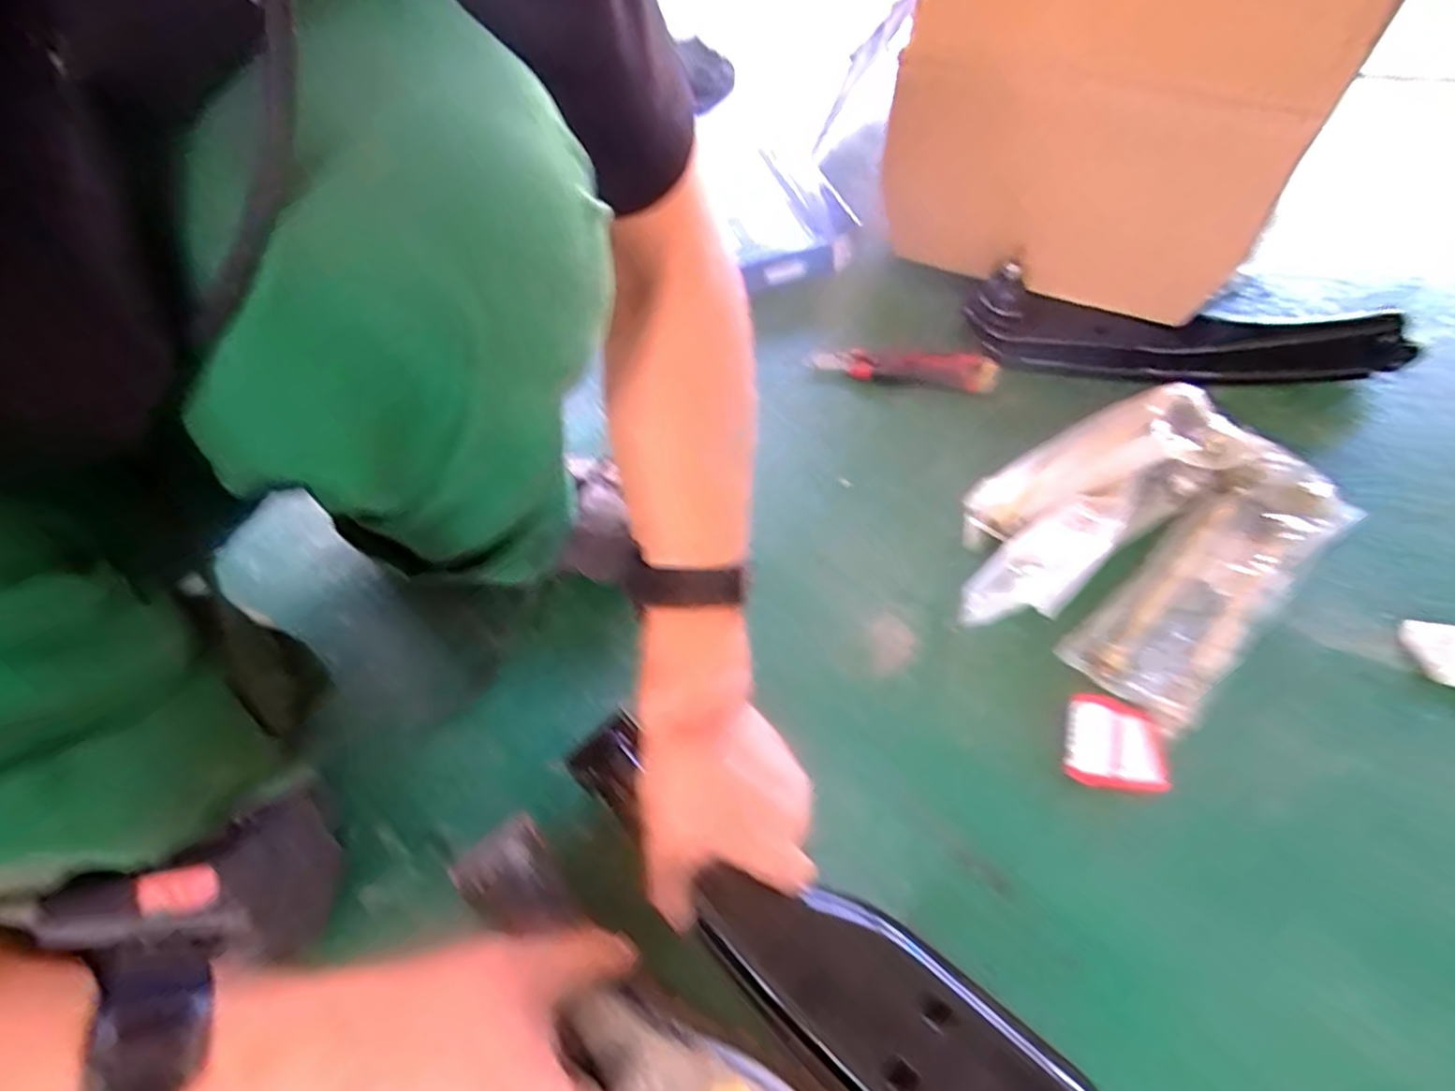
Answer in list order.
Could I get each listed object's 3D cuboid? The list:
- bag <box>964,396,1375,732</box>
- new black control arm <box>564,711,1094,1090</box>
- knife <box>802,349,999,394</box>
[{"bbox_3d":[0.303,-0.012,0.500,0.270,0.063,0.206,-38,61,-19],"label":"bag"},{"bbox_3d":[0.043,0.214,0.357,0.335,0.071,0.085,32,64,24],"label":"new black control arm"},{"bbox_3d":[0.162,-0.168,0.636,0.173,0.029,0.032,11,58,12],"label":"knife"}]

